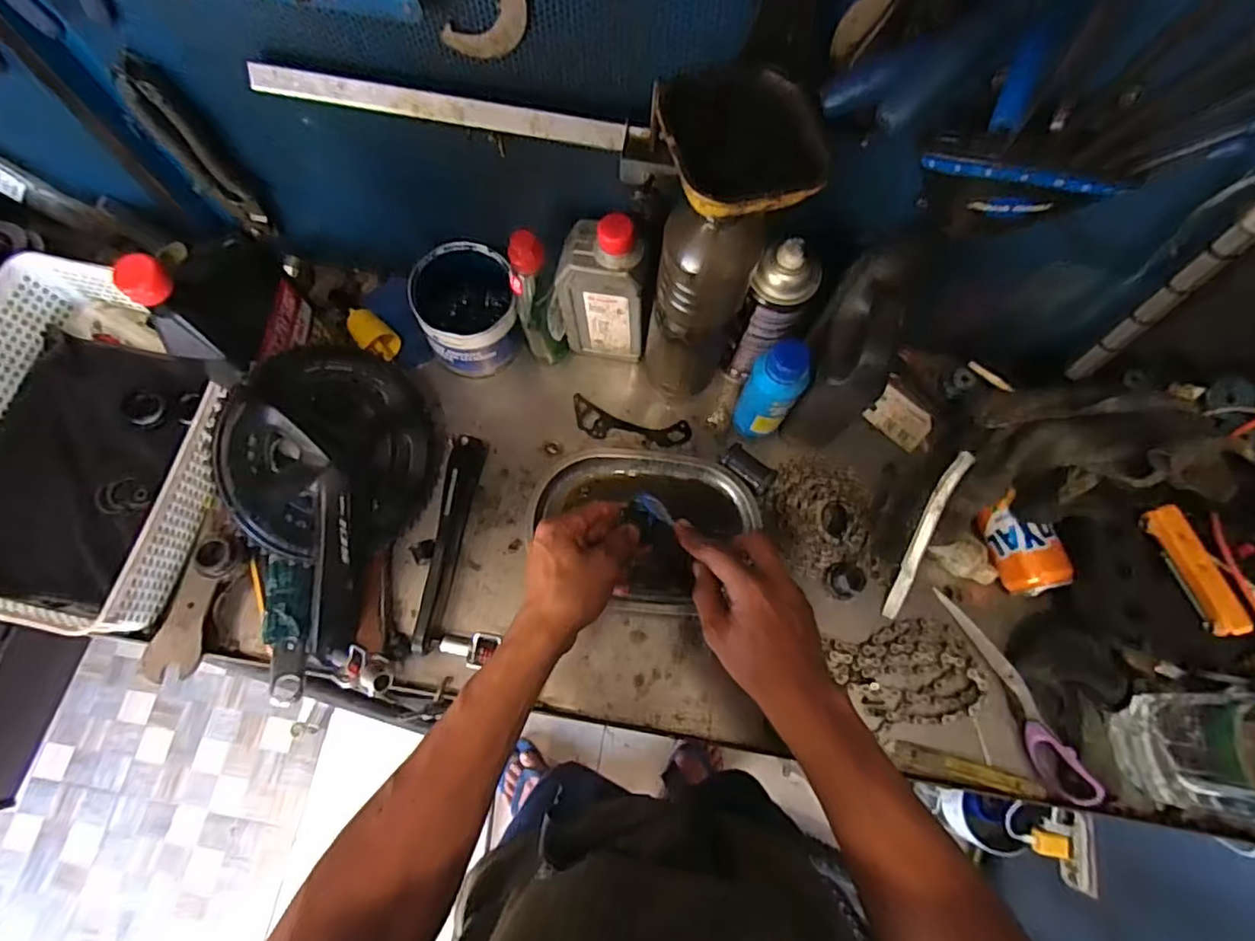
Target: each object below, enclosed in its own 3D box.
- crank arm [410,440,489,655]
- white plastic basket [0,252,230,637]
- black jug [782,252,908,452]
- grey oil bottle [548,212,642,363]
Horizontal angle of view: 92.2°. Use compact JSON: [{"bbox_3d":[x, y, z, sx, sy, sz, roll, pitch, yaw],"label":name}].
[{"bbox_3d":[-0.171,0.066,0.582,0.023,0.038,0.206,7,72,2],"label":"crank arm"},{"bbox_3d":[-0.521,-0.028,0.582,0.247,0.091,0.326,12,72,4],"label":"white plastic basket"},{"bbox_3d":[0.195,-0.098,0.552,0.066,0.205,0.103,25,73,8],"label":"black jug"},{"bbox_3d":[-0.029,-0.169,0.578,0.088,0.177,0.045,7,72,2],"label":"grey oil bottle"}]

